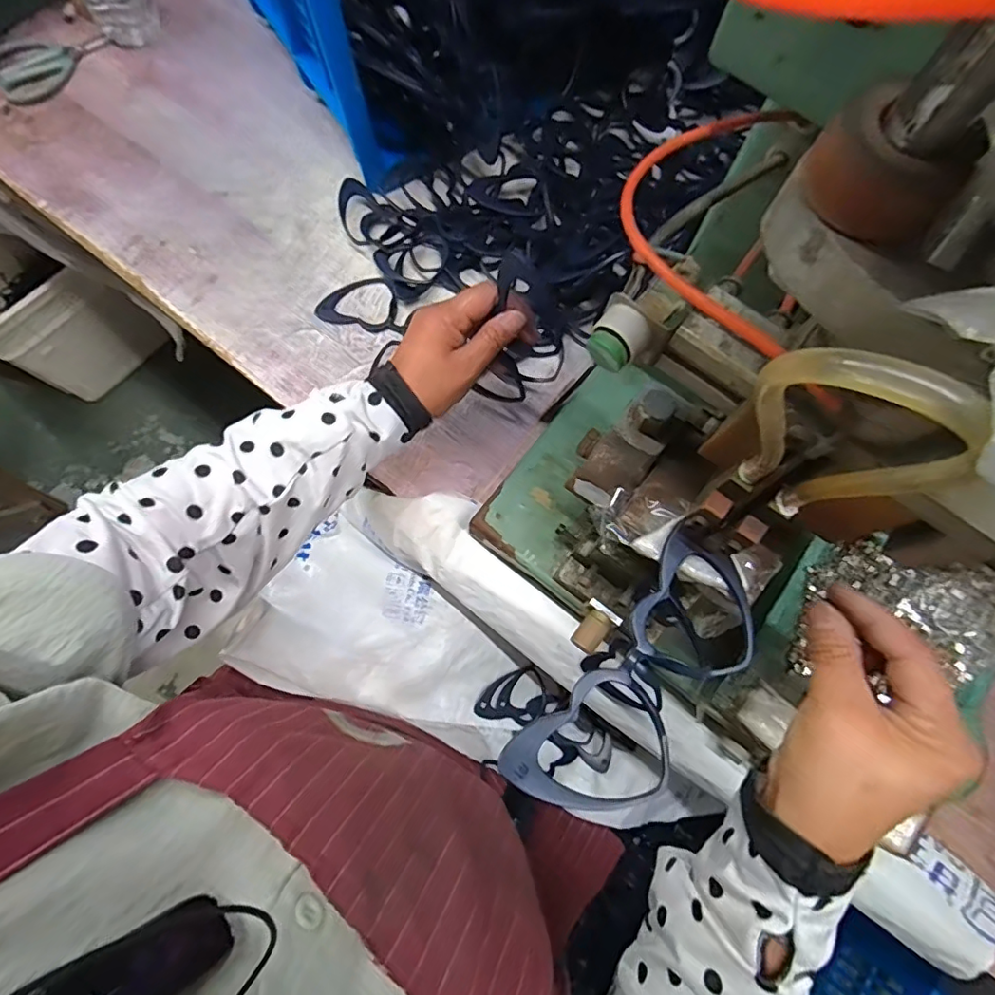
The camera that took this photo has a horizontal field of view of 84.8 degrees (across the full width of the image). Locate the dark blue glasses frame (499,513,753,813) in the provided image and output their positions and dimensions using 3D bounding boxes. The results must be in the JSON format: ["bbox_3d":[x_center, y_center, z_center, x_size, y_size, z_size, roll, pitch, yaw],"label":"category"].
[{"bbox_3d":[0.069,0.084,0.250,0.060,0.016,0.142,40,77,8],"label":"dark blue glasses frame"}]

